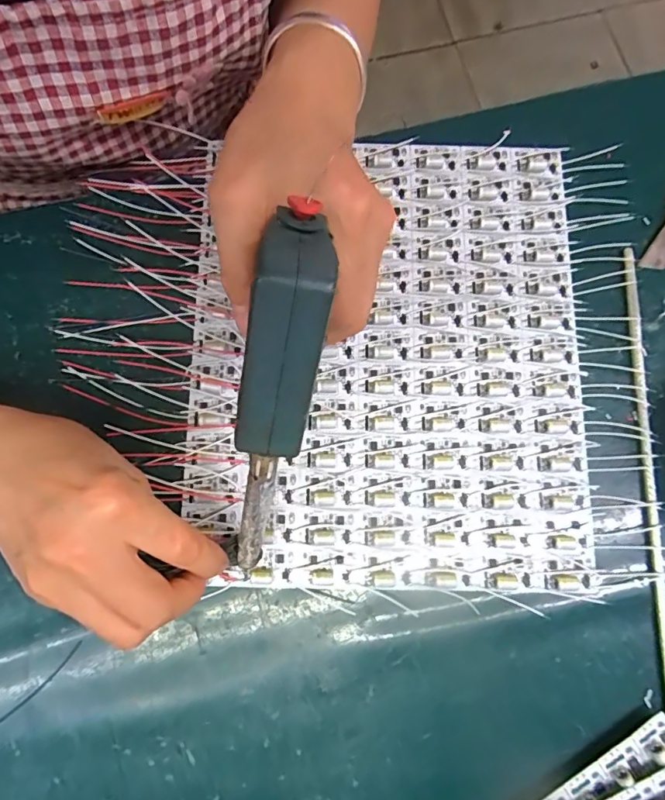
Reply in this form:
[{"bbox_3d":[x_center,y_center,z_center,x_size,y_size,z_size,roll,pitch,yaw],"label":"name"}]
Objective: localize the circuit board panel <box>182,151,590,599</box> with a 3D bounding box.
[{"bbox_3d":[0.032,-0.030,0.299,0.242,0.009,0.284,0,78,-1],"label":"circuit board panel"}]

